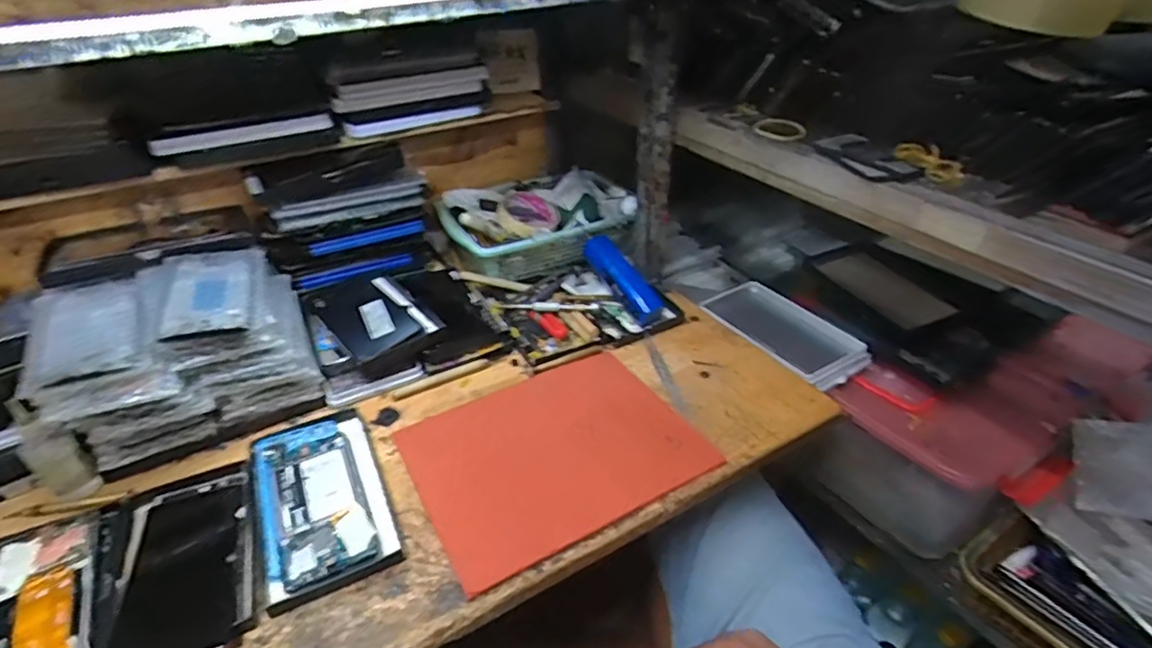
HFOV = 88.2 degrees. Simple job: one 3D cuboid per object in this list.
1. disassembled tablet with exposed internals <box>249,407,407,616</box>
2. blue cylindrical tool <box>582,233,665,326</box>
[{"bbox_3d":[-0.226,0.149,0.524,0.101,0.019,0.192,-18,39,-22],"label":"disassembled tablet with exposed internals"},{"bbox_3d":[0.059,-0.055,0.737,0.039,0.036,0.131,-27,69,-31],"label":"blue cylindrical tool"}]

